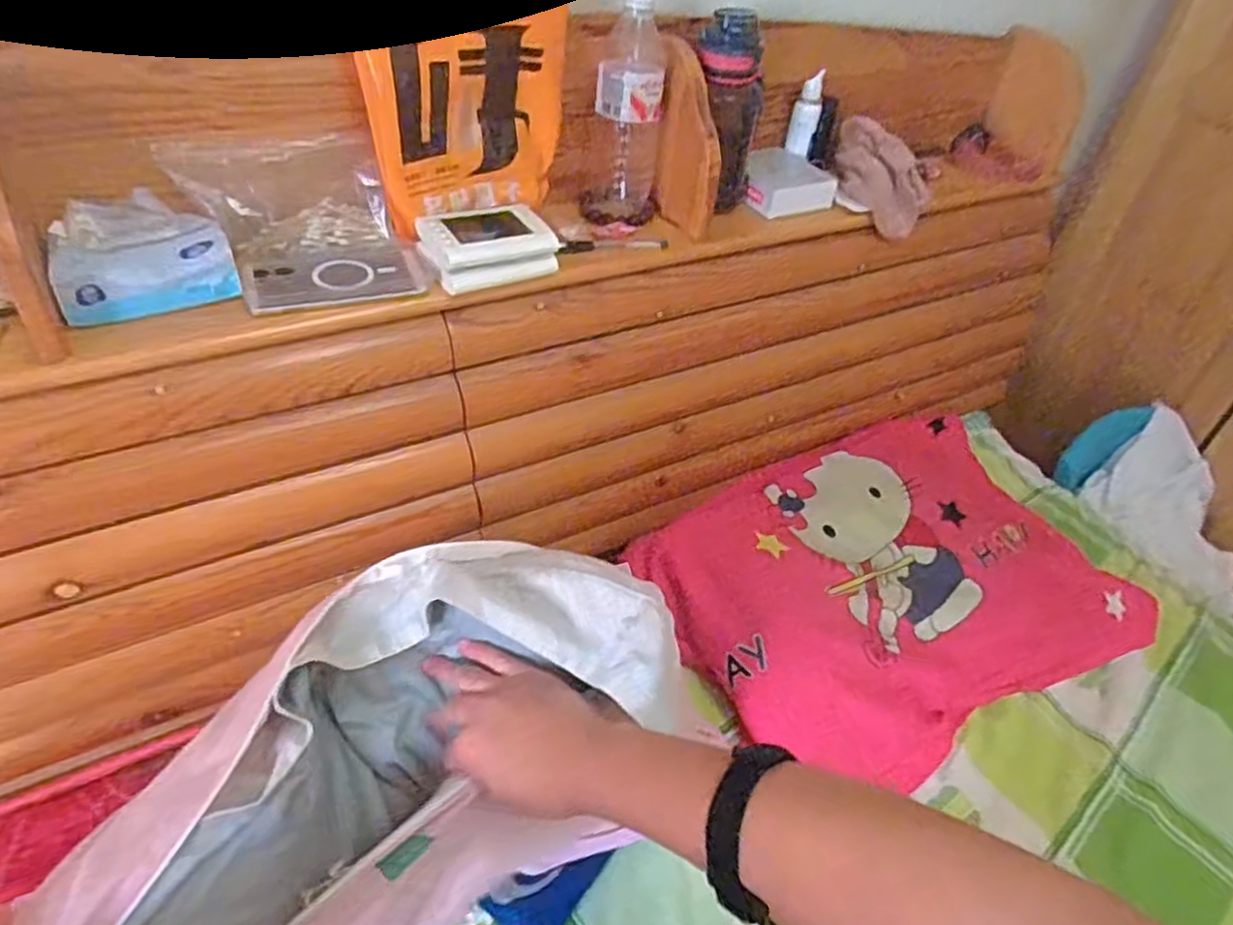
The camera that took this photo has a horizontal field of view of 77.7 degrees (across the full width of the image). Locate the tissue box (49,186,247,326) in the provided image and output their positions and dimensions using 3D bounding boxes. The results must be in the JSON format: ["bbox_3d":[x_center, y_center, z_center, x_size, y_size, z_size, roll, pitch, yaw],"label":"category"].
[{"bbox_3d":[-0.398,-0.174,0.642,0.131,0.063,0.084,-18,47,-26],"label":"tissue box"}]

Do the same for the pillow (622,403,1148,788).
[{"bbox_3d":[0.346,0.143,0.951,0.632,0.148,0.376,-17,47,-25],"label":"pillow"}]

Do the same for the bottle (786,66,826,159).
[{"bbox_3d":[0.232,-0.427,0.933,0.030,0.091,0.027,14,42,8],"label":"bottle"}]

